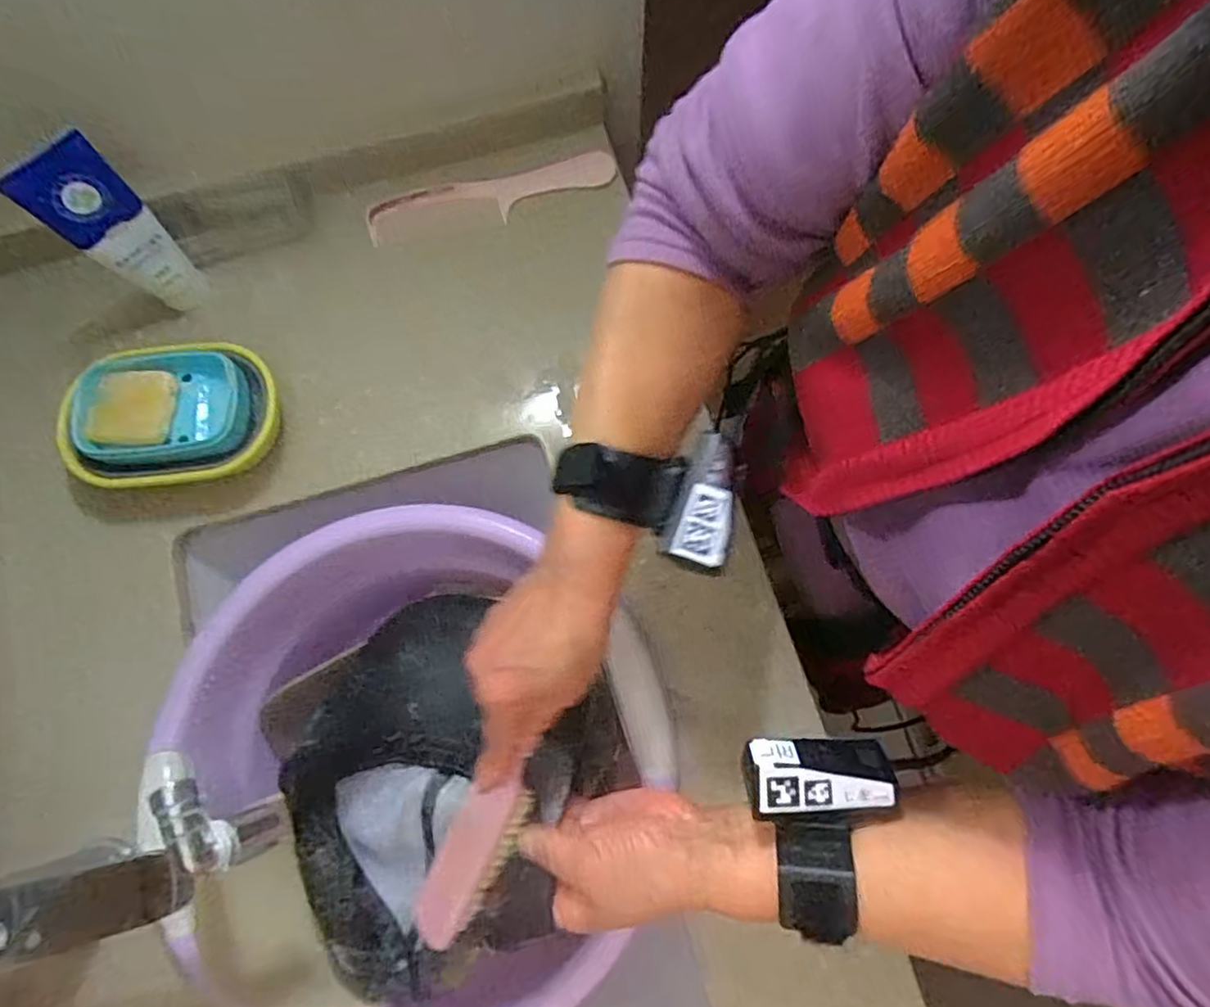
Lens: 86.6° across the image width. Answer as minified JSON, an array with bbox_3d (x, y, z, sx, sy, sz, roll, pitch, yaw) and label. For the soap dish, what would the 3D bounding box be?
[{"bbox_3d":[-0.322,-0.062,0.486,0.150,0.047,0.102,-8,76,-1],"label":"soap dish"}]

